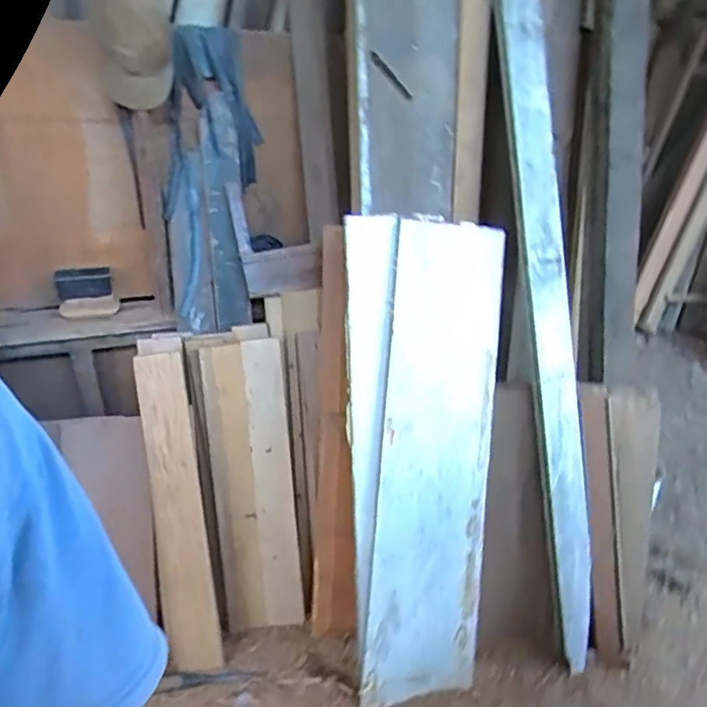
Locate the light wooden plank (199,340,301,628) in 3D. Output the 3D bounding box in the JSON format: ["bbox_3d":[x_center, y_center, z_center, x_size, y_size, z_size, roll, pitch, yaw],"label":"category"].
[{"bbox_3d":[-0.248,0.345,1.428,0.191,0.733,0.051,-7,7,-21],"label":"light wooden plank"}]

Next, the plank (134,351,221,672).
[{"bbox_3d":[-0.418,0.378,1.325,0.115,0.757,0.043,-5,5,9],"label":"plank"}]

